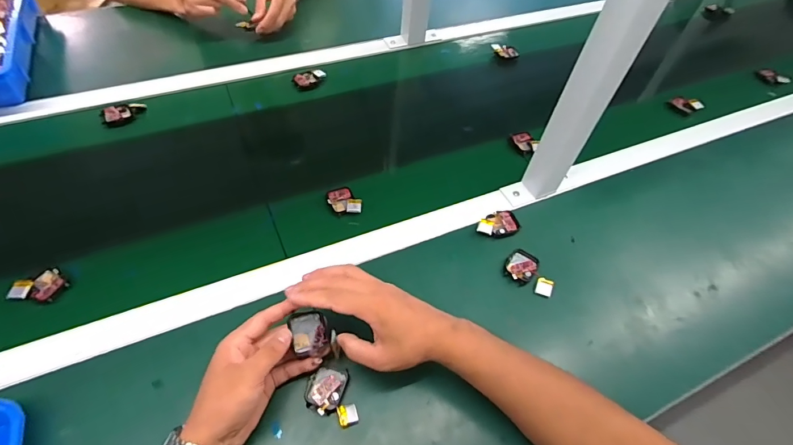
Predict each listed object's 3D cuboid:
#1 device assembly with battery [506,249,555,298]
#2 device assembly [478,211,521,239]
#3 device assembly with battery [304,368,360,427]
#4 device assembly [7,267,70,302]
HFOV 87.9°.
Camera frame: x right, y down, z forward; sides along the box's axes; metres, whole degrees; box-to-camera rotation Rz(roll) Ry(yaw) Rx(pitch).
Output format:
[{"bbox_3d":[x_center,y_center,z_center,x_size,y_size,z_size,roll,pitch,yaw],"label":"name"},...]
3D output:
[{"bbox_3d":[0.177,0.065,0.537,0.069,0.008,0.045,35,59,19],"label":"device assembly with battery"},{"bbox_3d":[0.142,0.003,0.578,0.058,0.011,0.036,-10,56,-12],"label":"device assembly"},{"bbox_3d":[-0.069,0.184,0.430,0.047,0.016,0.060,-12,56,-13],"label":"device assembly with battery"},{"bbox_3d":[-0.416,0.076,0.478,0.044,0.015,0.050,37,60,20],"label":"device assembly"}]

